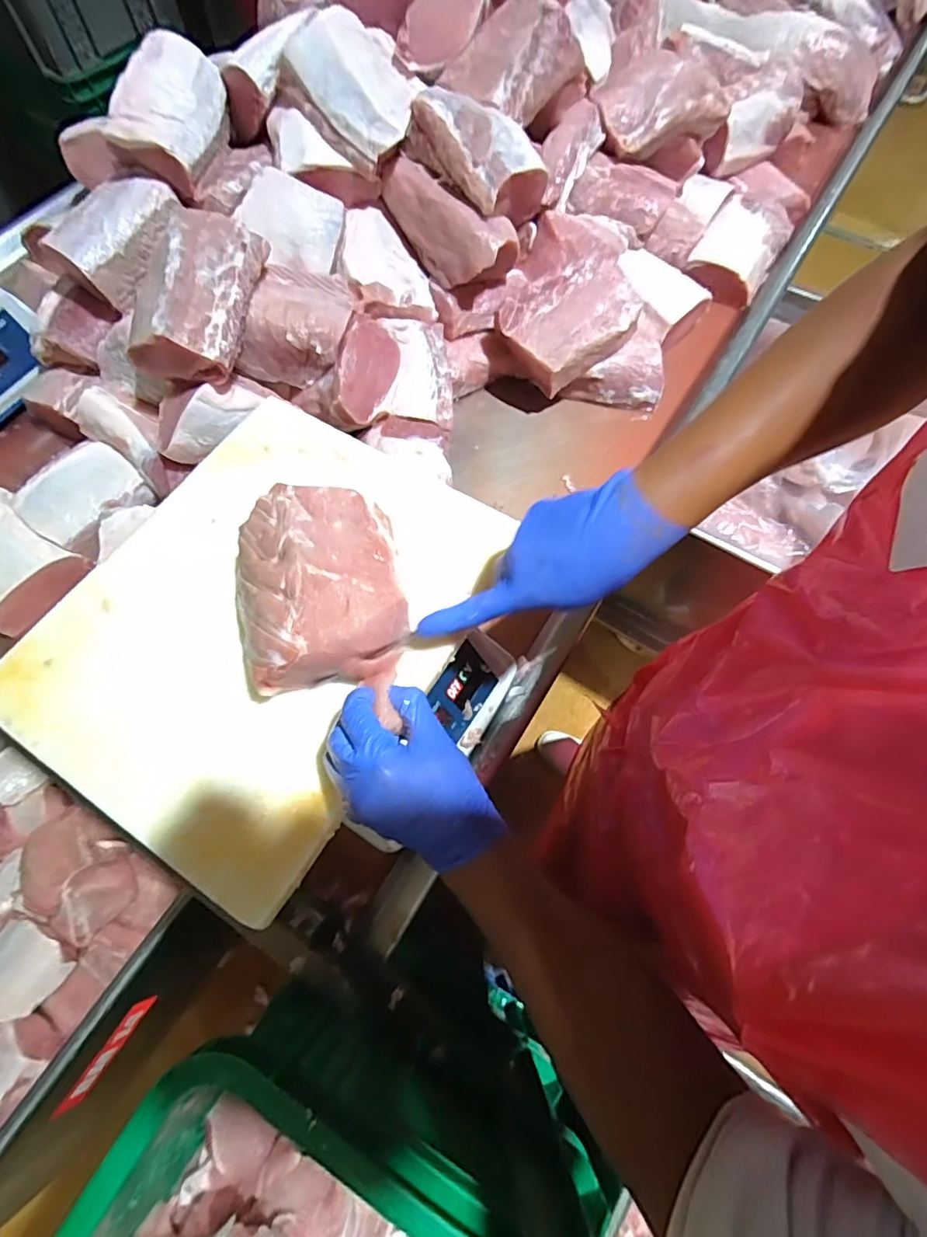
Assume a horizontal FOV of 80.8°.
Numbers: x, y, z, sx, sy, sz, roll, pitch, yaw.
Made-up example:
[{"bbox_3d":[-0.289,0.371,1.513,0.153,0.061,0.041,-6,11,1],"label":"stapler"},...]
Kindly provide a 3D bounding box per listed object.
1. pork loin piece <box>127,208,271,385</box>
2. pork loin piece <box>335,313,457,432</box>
[{"bbox_3d":[-0.291,-0.358,0.600,0.109,0.077,0.175,10,67,5],"label":"pork loin piece"},{"bbox_3d":[-0.097,-0.312,0.704,0.140,0.080,0.129,0,92,-27],"label":"pork loin piece"}]

